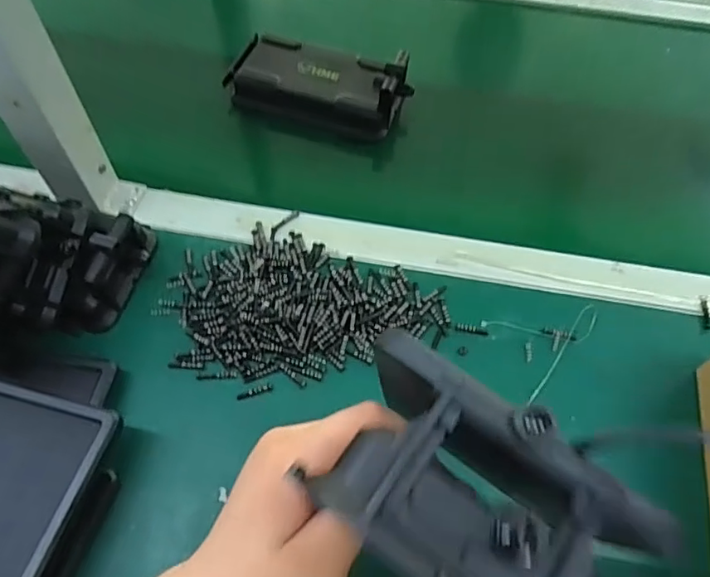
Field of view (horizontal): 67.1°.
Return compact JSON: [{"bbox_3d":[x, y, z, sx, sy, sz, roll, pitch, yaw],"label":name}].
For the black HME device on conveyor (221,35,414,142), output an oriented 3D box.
[{"bbox_3d":[-0.036,-0.215,0.549,0.175,0.060,0.089,17,60,7],"label":"black HME device on conveyor"}]

